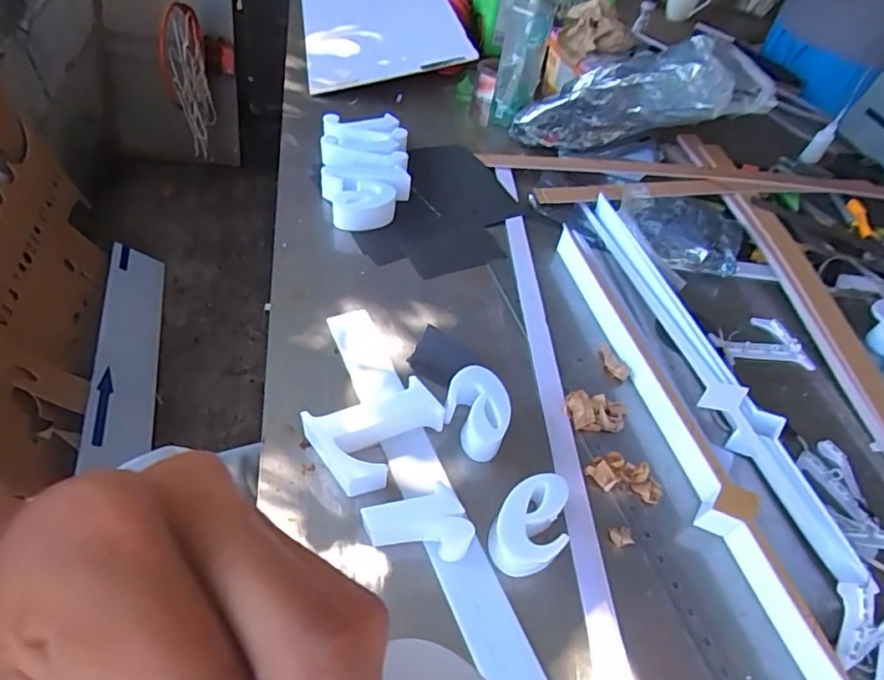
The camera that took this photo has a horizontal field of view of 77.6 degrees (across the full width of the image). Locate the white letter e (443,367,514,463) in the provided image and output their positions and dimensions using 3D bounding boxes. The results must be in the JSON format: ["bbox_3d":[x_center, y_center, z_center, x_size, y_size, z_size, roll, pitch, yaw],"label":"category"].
[{"bbox_3d":[0.036,0.079,0.589,0.066,0.045,0.094,11,49,-3],"label":"white letter e"}]

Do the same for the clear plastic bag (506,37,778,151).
[{"bbox_3d":[0.325,-0.414,0.926,0.394,0.136,0.134,0,44,32],"label":"clear plastic bag"}]

